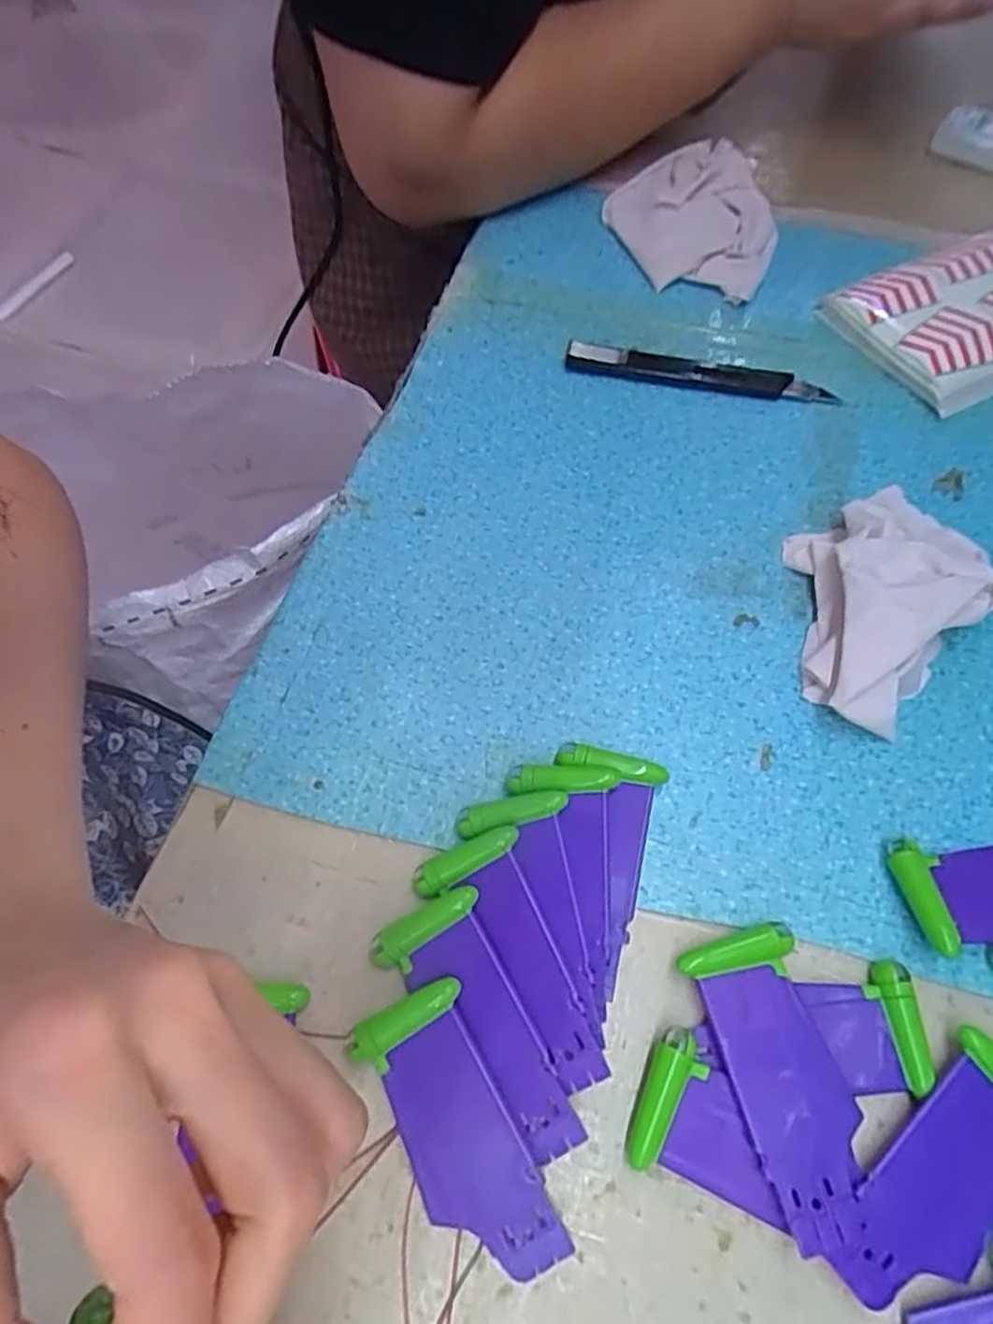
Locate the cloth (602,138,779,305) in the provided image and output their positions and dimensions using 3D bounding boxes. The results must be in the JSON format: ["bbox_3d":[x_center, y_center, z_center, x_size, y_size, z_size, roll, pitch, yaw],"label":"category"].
[{"bbox_3d":[0.123,-0.280,0.449,0.084,0.026,0.135,-13,64,-5],"label":"cloth"}]

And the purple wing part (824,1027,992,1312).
[{"bbox_3d":[0.146,0.167,0.228,0.091,0.006,0.039,-40,69,-17],"label":"purple wing part"}]

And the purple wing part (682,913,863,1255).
[{"bbox_3d":[0.098,0.141,0.243,0.040,0.012,0.090,-17,64,-7],"label":"purple wing part"}]

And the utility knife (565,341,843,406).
[{"bbox_3d":[0.111,-0.160,0.392,0.143,0.011,0.016,10,64,7],"label":"utility knife"}]

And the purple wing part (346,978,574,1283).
[{"bbox_3d":[-0.014,0.158,0.237,0.039,0.016,0.089,-25,65,-10],"label":"purple wing part"}]

